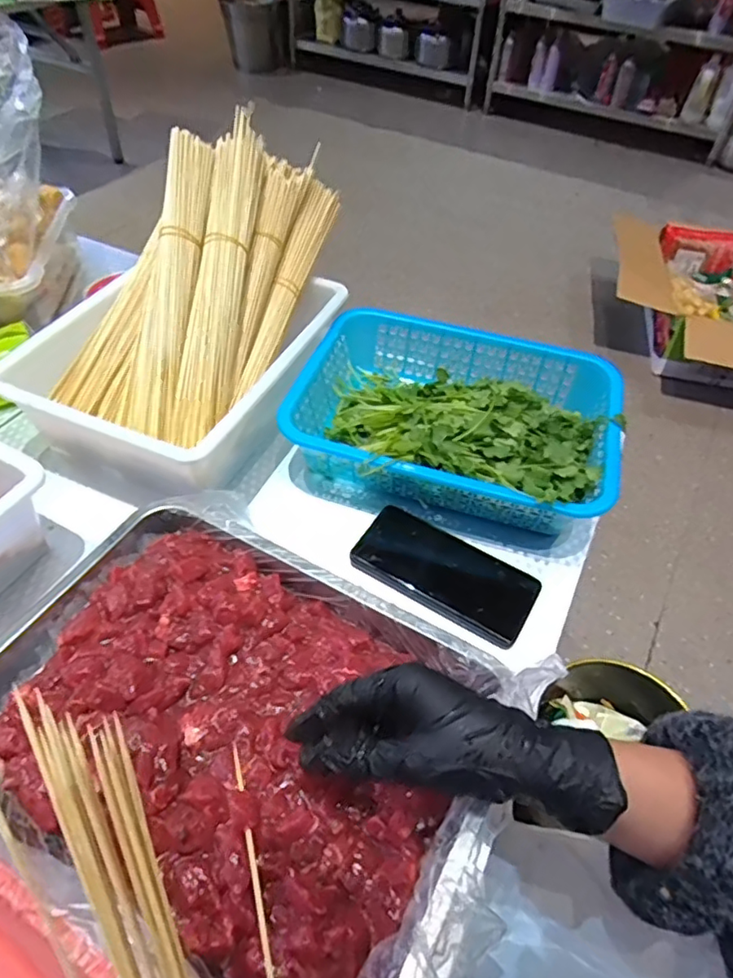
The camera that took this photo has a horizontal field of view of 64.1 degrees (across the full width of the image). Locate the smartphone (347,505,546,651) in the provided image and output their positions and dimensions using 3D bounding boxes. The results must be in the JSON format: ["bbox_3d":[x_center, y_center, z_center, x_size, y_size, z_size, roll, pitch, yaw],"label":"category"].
[{"bbox_3d":[0.070,0.073,0.525,0.159,0.008,0.076,27,54,20],"label":"smartphone"}]

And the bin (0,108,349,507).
[{"bbox_3d":[-0.170,-0.192,0.600,0.232,0.205,0.372,17,51,12],"label":"bin"}]

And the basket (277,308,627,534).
[{"bbox_3d":[0.090,-0.071,0.603,0.310,0.072,0.230,16,51,11],"label":"basket"}]

